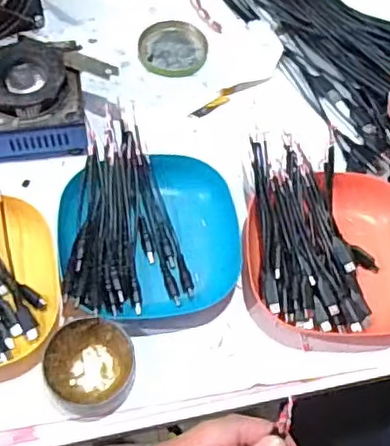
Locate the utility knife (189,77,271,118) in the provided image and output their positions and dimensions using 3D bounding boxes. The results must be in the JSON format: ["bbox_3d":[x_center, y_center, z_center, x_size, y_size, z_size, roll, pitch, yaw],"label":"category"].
[{"bbox_3d":[0.032,-0.120,0.597,0.086,0.004,0.012,-31,68,-17],"label":"utility knife"}]

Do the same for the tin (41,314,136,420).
[{"bbox_3d":[-0.074,0.102,0.452,0.061,0.027,0.065,1,62,-2],"label":"tin"}]

